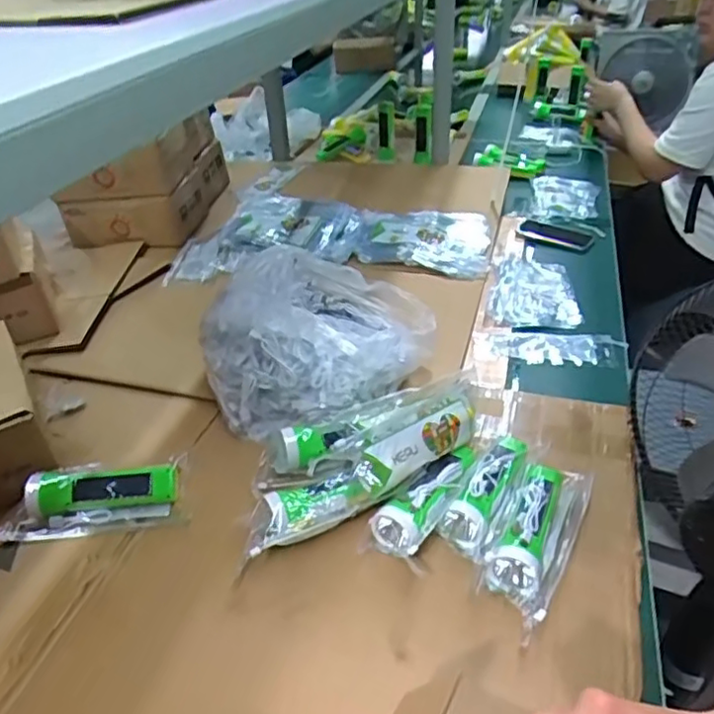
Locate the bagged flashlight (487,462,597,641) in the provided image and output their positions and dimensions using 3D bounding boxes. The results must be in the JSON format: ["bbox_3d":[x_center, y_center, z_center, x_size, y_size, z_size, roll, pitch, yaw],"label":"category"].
[{"bbox_3d":[0.198,0.190,0.699,0.079,0.050,0.231,15,39,23],"label":"bagged flashlight"}]

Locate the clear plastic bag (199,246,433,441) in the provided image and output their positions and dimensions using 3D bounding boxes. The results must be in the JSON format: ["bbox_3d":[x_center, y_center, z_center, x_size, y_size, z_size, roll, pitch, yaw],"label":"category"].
[{"bbox_3d":[-0.063,-0.028,0.929,0.299,0.137,0.307,12,38,19],"label":"clear plastic bag"}]

